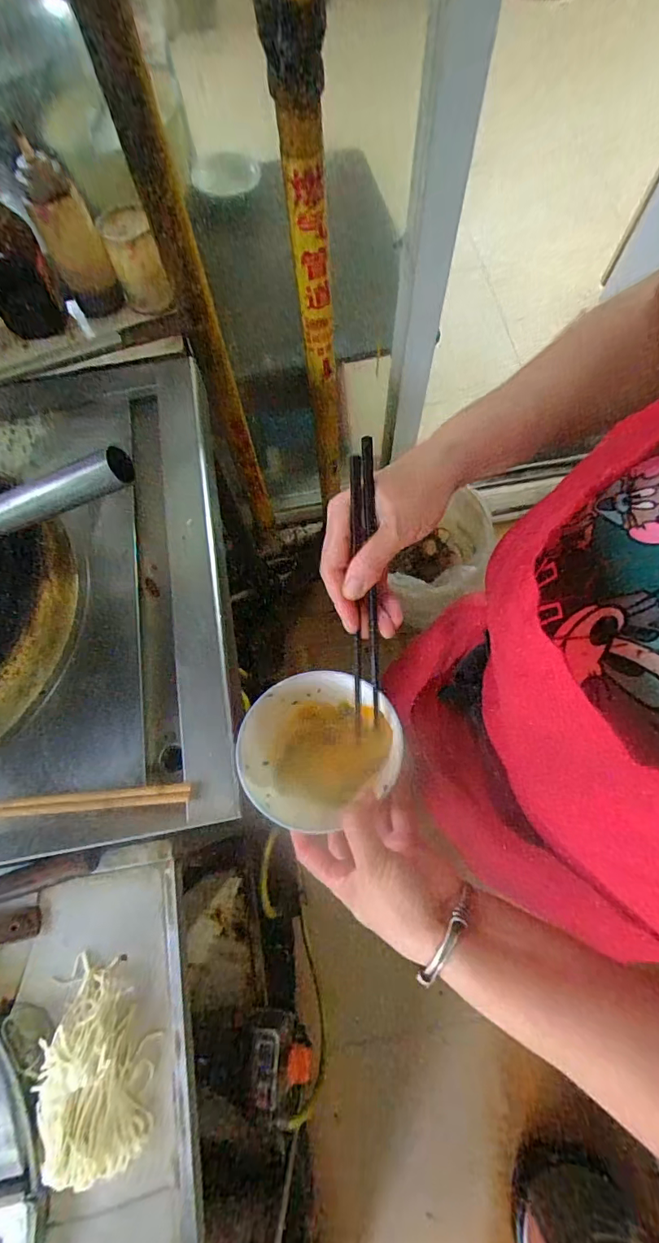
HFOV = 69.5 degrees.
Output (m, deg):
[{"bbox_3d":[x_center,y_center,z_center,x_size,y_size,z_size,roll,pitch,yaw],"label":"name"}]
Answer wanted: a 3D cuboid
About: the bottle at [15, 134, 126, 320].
[{"bbox_3d":[-0.325,-0.482,0.603,0.067,0.158,0.073,-25,72,-6],"label":"bottle"}]

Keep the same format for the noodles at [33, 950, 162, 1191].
[{"bbox_3d":[-0.214,0.405,0.433,0.088,0.039,0.154,-5,71,0],"label":"noodles"}]

